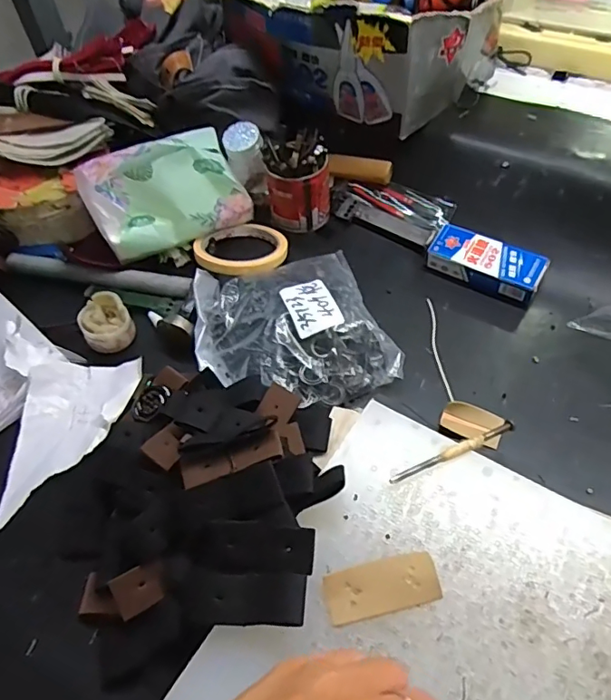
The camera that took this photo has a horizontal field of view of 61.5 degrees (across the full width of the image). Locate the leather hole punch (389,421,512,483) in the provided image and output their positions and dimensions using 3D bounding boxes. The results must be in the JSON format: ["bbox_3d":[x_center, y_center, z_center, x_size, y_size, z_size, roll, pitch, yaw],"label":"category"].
[{"bbox_3d":[0.097,0.066,0.334,0.093,0.008,0.007,-22,54,-13],"label":"leather hole punch"}]

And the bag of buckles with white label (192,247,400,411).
[{"bbox_3d":[-0.016,-0.024,0.448,0.157,0.045,0.168,-16,52,-8],"label":"bag of buckles with white label"}]

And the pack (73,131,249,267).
[{"bbox_3d":[-0.138,-0.157,0.512,0.155,0.080,0.087,-17,53,-9],"label":"pack"}]

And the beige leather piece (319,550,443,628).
[{"bbox_3d":[0.042,0.133,0.288,0.063,0.005,0.027,-13,52,-5],"label":"beige leather piece"}]

